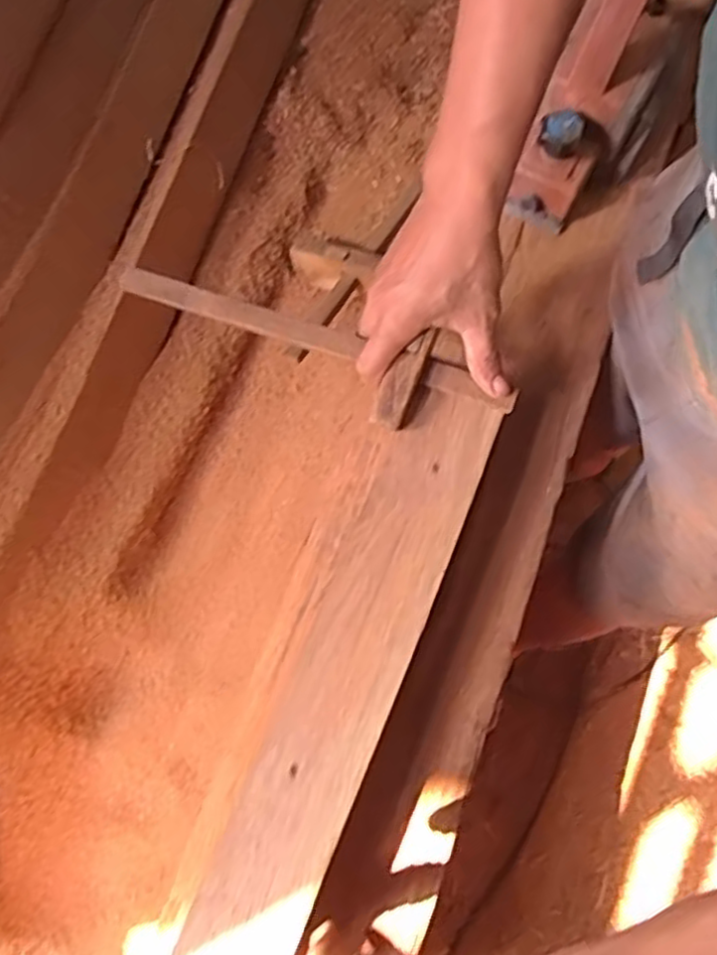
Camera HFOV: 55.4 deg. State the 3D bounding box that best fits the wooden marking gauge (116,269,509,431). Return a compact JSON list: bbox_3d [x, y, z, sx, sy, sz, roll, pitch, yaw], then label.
[{"bbox_3d":[-0.041,-0.101,0.535,0.323,0.035,0.067,22,77,10],"label":"wooden marking gauge"}]

